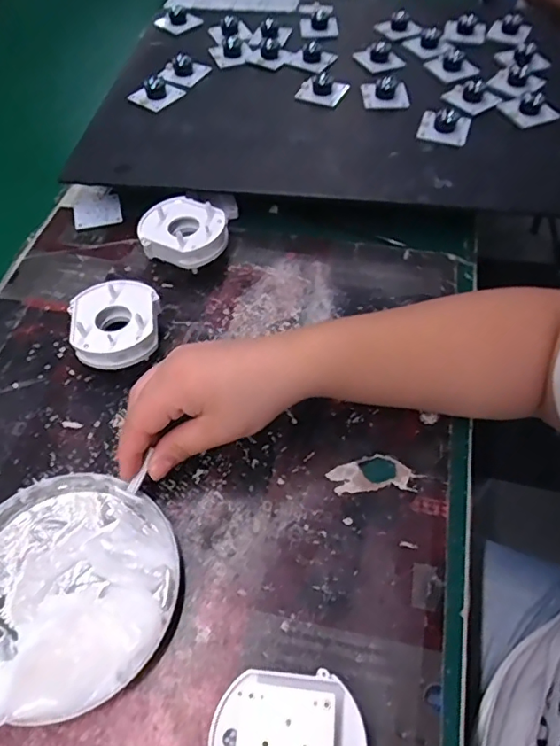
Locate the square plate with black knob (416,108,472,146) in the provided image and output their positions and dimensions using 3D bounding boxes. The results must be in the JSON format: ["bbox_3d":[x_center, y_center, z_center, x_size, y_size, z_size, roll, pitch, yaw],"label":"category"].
[{"bbox_3d":[0.156,-0.235,0.496,0.046,0.018,0.039,17,57,11],"label":"square plate with black knob"}]

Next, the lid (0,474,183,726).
[{"bbox_3d":[-0.124,0.117,0.292,0.126,0.029,0.124,0,56,0],"label":"lid"}]

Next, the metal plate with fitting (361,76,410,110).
[{"bbox_3d":[0.106,-0.283,0.530,0.043,0.020,0.036,-12,56,-8],"label":"metal plate with fitting"}]

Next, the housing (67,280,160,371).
[{"bbox_3d":[-0.119,-0.033,0.387,0.061,0.038,0.064,0,56,0],"label":"housing"}]

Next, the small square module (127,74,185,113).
[{"bbox_3d":[-0.127,-0.295,0.546,0.048,0.018,0.049,37,63,22],"label":"small square module"}]

